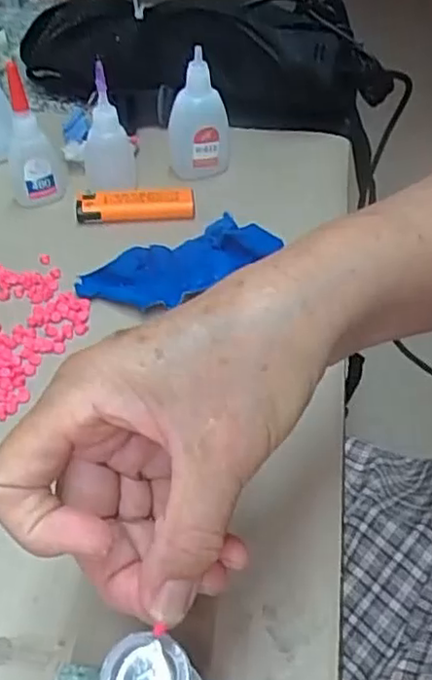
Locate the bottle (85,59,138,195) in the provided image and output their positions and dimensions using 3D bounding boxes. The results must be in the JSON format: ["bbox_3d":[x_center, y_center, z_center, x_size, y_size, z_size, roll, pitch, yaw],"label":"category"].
[{"bbox_3d":[-0.074,-0.144,0.453,0.034,0.092,0.026,-5,46,-5],"label":"bottle"}]

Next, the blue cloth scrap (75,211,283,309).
[{"bbox_3d":[-0.024,-0.048,0.402,0.115,0.023,0.048,-25,51,-23],"label":"blue cloth scrap"}]

